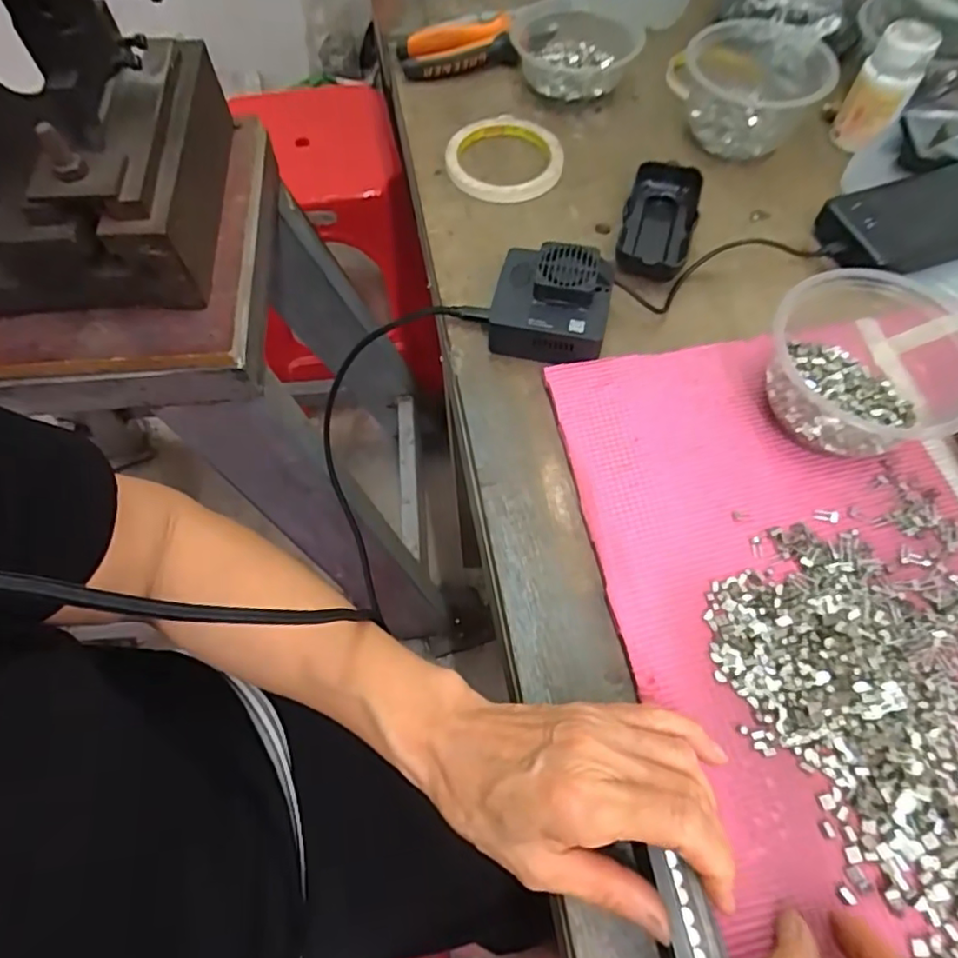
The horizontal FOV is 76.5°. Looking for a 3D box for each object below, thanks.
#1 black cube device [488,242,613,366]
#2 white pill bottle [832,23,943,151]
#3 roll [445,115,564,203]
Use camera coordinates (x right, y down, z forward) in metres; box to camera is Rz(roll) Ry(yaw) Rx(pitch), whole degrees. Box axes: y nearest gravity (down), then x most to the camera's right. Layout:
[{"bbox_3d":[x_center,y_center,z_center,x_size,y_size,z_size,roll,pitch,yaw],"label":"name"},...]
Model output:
[{"bbox_3d":[0.049,-0.121,0.420,0.078,0.044,0.070,11,64,8],"label":"black cube device"},{"bbox_3d":[0.328,-0.318,0.494,0.043,0.077,0.039,26,67,15],"label":"white pill bottle"},{"bbox_3d":[0.021,-0.275,0.521,0.097,0.017,0.097,-1,63,2],"label":"roll"}]

